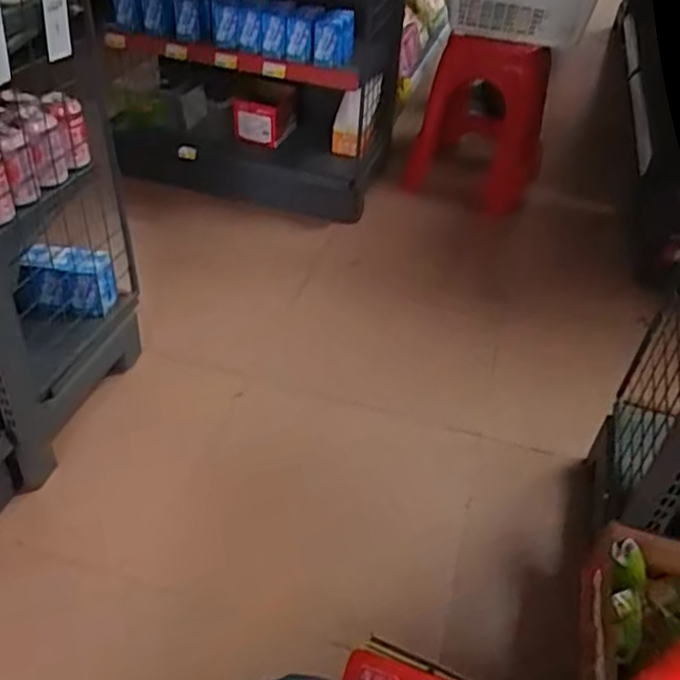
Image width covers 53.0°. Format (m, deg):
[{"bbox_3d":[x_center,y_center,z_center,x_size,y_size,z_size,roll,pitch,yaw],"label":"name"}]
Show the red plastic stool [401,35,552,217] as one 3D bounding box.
[{"bbox_3d":[0.392,-0.603,1.864,0.330,0.394,0.246,19,42,16],"label":"red plastic stool"}]

